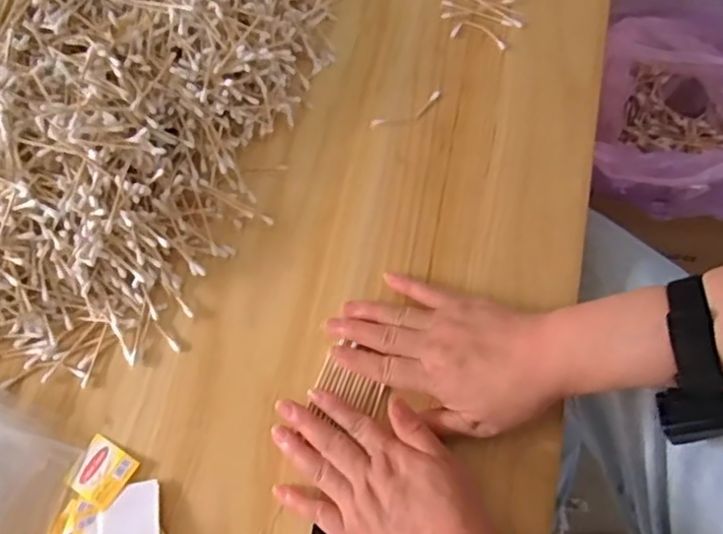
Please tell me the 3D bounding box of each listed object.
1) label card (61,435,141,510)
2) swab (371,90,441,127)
[{"bbox_3d":[-0.185,0.146,0.468,0.041,0.004,0.039,28,69,13],"label":"label card"},{"bbox_3d":[0.042,-0.138,0.588,0.071,0.004,0.018,-26,67,-10],"label":"swab"}]

